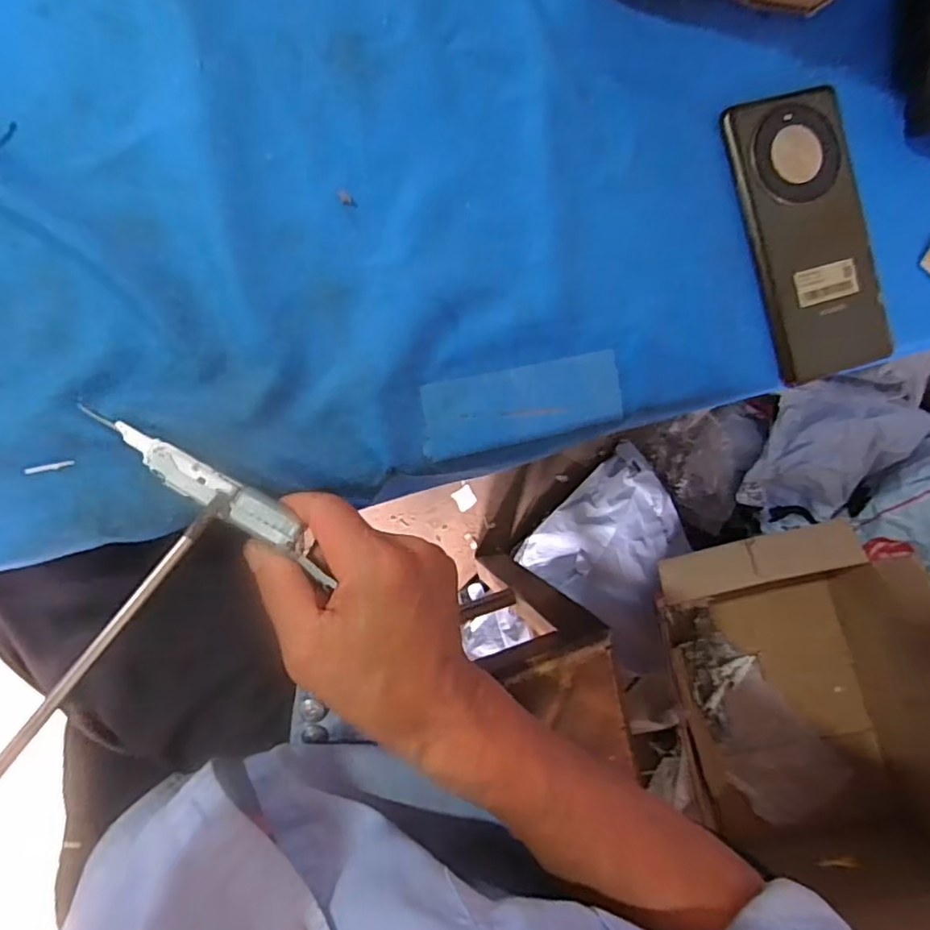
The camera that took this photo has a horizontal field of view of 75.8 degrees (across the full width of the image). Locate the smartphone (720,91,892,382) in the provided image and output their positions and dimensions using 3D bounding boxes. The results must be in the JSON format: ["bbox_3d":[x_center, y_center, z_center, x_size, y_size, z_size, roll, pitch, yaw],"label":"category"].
[{"bbox_3d":[0.206,-0.137,0.355,0.074,0.011,0.165,-17,94,-8],"label":"smartphone"}]

